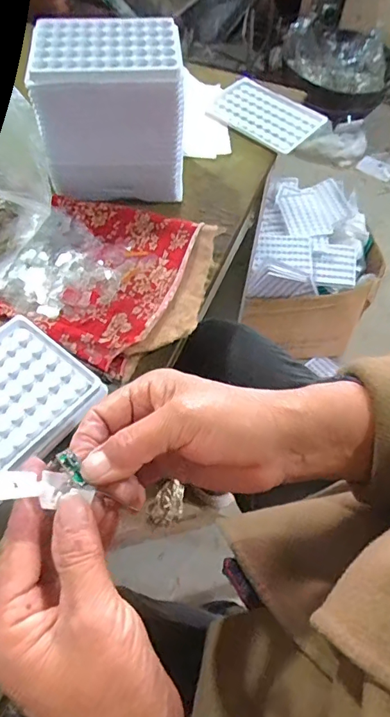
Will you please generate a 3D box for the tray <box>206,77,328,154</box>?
[{"bbox_3d":[0.086,-0.299,0.563,0.127,0.008,0.096,35,63,16],"label":"tray"}]

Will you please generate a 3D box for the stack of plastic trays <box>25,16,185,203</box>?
[{"bbox_3d":[-0.075,-0.233,0.441,0.131,0.126,0.088,0,59,-4],"label":"stack of plastic trays"}]

